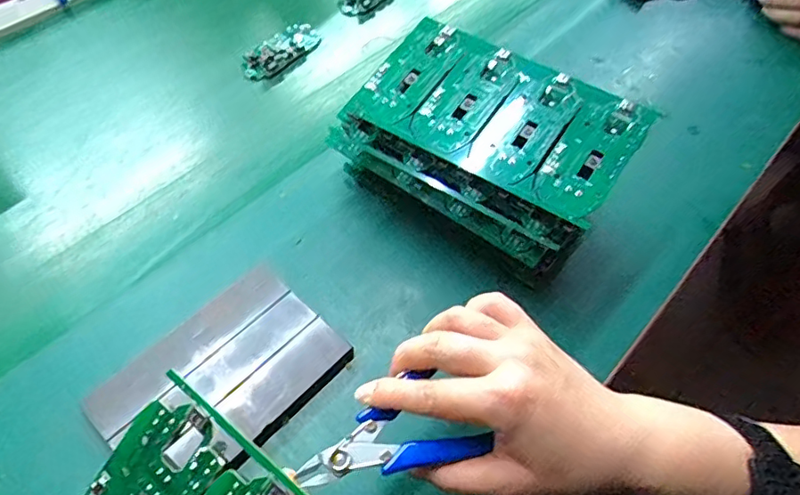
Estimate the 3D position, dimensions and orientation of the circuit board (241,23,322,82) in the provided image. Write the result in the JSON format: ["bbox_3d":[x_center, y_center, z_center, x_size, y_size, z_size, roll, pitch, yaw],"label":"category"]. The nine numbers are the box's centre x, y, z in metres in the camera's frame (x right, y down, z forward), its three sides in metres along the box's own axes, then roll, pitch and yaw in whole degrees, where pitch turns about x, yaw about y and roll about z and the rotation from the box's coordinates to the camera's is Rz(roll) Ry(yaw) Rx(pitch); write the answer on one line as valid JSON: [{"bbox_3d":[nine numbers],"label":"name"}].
[{"bbox_3d":[-0.128,-0.212,0.607,0.045,0.014,0.098,32,60,21],"label":"circuit board"}]

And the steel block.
[{"bbox_3d":[-0.119,0.087,0.381,0.108,0.015,0.147,36,62,23],"label":"steel block"}]

